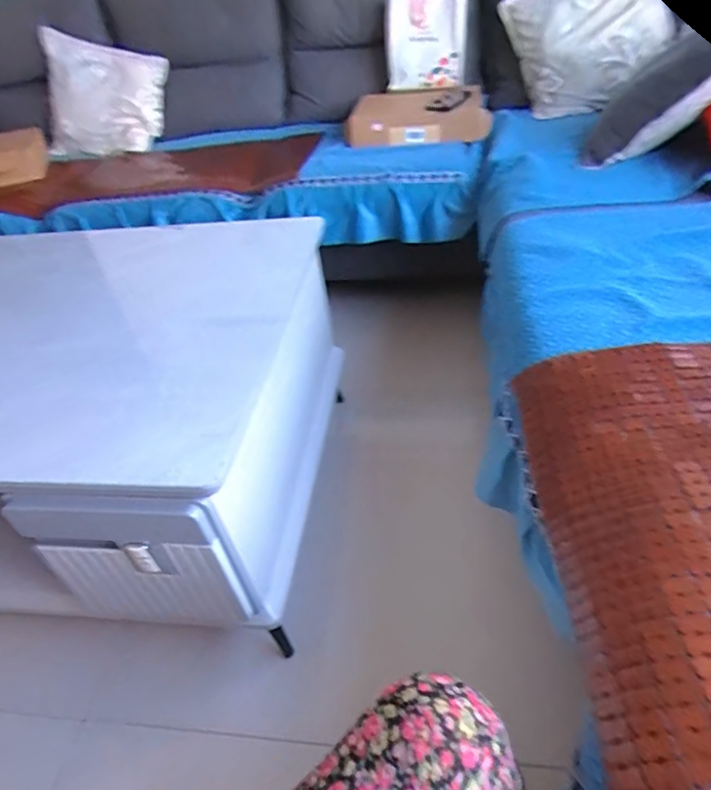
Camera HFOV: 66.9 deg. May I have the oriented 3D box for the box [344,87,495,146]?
[{"bbox_3d":[0.175,-0.809,1.552,0.400,0.099,0.311,-3,41,8],"label":"box"}]

